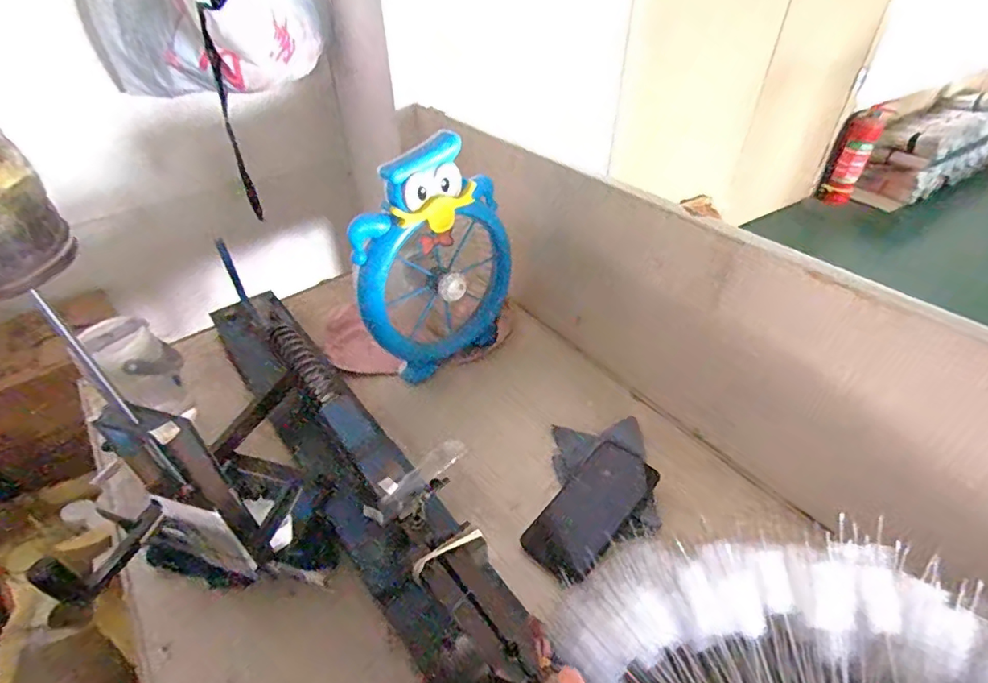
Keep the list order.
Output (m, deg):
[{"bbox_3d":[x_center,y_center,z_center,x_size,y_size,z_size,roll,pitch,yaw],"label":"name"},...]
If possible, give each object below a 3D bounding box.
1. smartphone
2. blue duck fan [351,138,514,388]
[{"bbox_3d":[0.106,0.182,0.558,0.077,0.010,0.157,31,62,34],"label":"smartphone"},{"bbox_3d":[-0.066,-0.099,0.684,0.076,0.295,0.224,32,51,32],"label":"blue duck fan"}]

